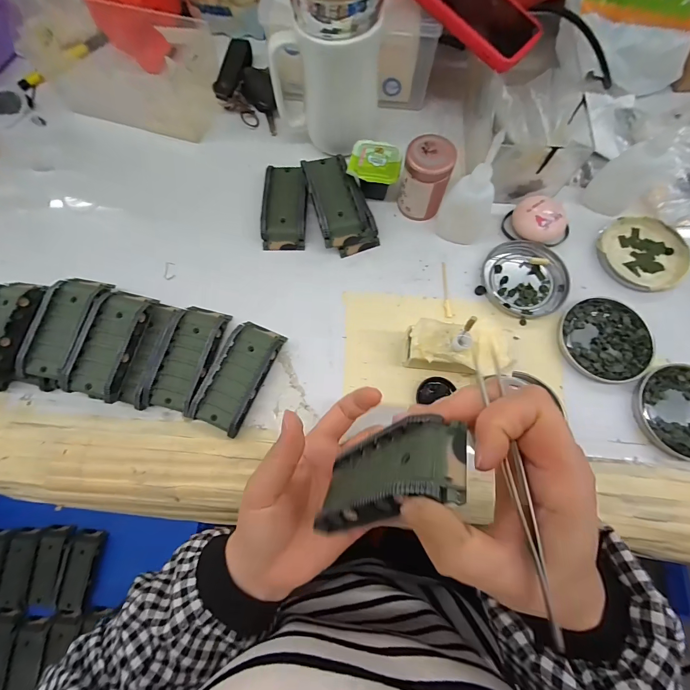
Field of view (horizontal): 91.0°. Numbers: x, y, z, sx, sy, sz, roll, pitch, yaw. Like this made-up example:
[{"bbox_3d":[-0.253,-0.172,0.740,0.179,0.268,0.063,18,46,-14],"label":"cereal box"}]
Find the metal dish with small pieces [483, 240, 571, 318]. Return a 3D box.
[{"bbox_3d":[0.174,-0.063,0.325,0.075,0.009,0.074,0,72,1],"label":"metal dish with small pieces"}]

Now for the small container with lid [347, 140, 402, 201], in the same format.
[{"bbox_3d":[0.030,-0.173,0.345,0.048,0.034,0.056,11,76,4],"label":"small container with lid"}]

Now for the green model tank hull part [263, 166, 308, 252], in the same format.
[{"bbox_3d":[-0.061,-0.146,0.351,0.045,0.016,0.095,0,72,1],"label":"green model tank hull part"}]

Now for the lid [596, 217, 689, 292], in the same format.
[{"bbox_3d":[0.289,-0.089,0.330,0.075,0.011,0.079,0,72,1],"label":"lid"}]

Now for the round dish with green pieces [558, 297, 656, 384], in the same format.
[{"bbox_3d":[0.233,-0.007,0.305,0.076,0.008,0.078,0,72,1],"label":"round dish with green pieces"}]

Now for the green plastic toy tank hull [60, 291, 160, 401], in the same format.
[{"bbox_3d":[-0.208,-0.002,0.301,0.045,0.021,0.096,12,73,5],"label":"green plastic toy tank hull"}]

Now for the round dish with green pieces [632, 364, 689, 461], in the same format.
[{"bbox_3d":[0.289,0.056,0.285,0.080,0.008,0.076,0,72,1],"label":"round dish with green pieces"}]

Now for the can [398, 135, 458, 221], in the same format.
[{"bbox_3d":[0.077,-0.158,0.328,0.042,0.061,0.043,0,72,1],"label":"can"}]

